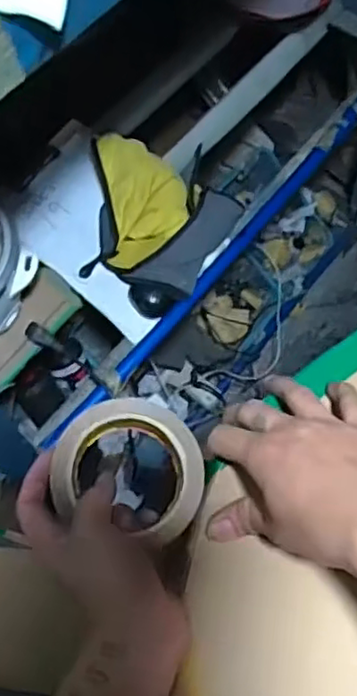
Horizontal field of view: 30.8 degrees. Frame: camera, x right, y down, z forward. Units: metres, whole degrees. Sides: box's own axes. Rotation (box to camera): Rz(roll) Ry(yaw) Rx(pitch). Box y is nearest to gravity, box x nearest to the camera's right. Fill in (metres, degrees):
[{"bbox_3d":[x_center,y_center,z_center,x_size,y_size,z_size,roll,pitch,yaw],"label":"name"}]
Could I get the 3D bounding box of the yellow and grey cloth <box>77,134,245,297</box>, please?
[{"bbox_3d":[-0.030,-0.196,0.937,0.207,0.120,0.194,13,67,8],"label":"yellow and grey cloth"}]

